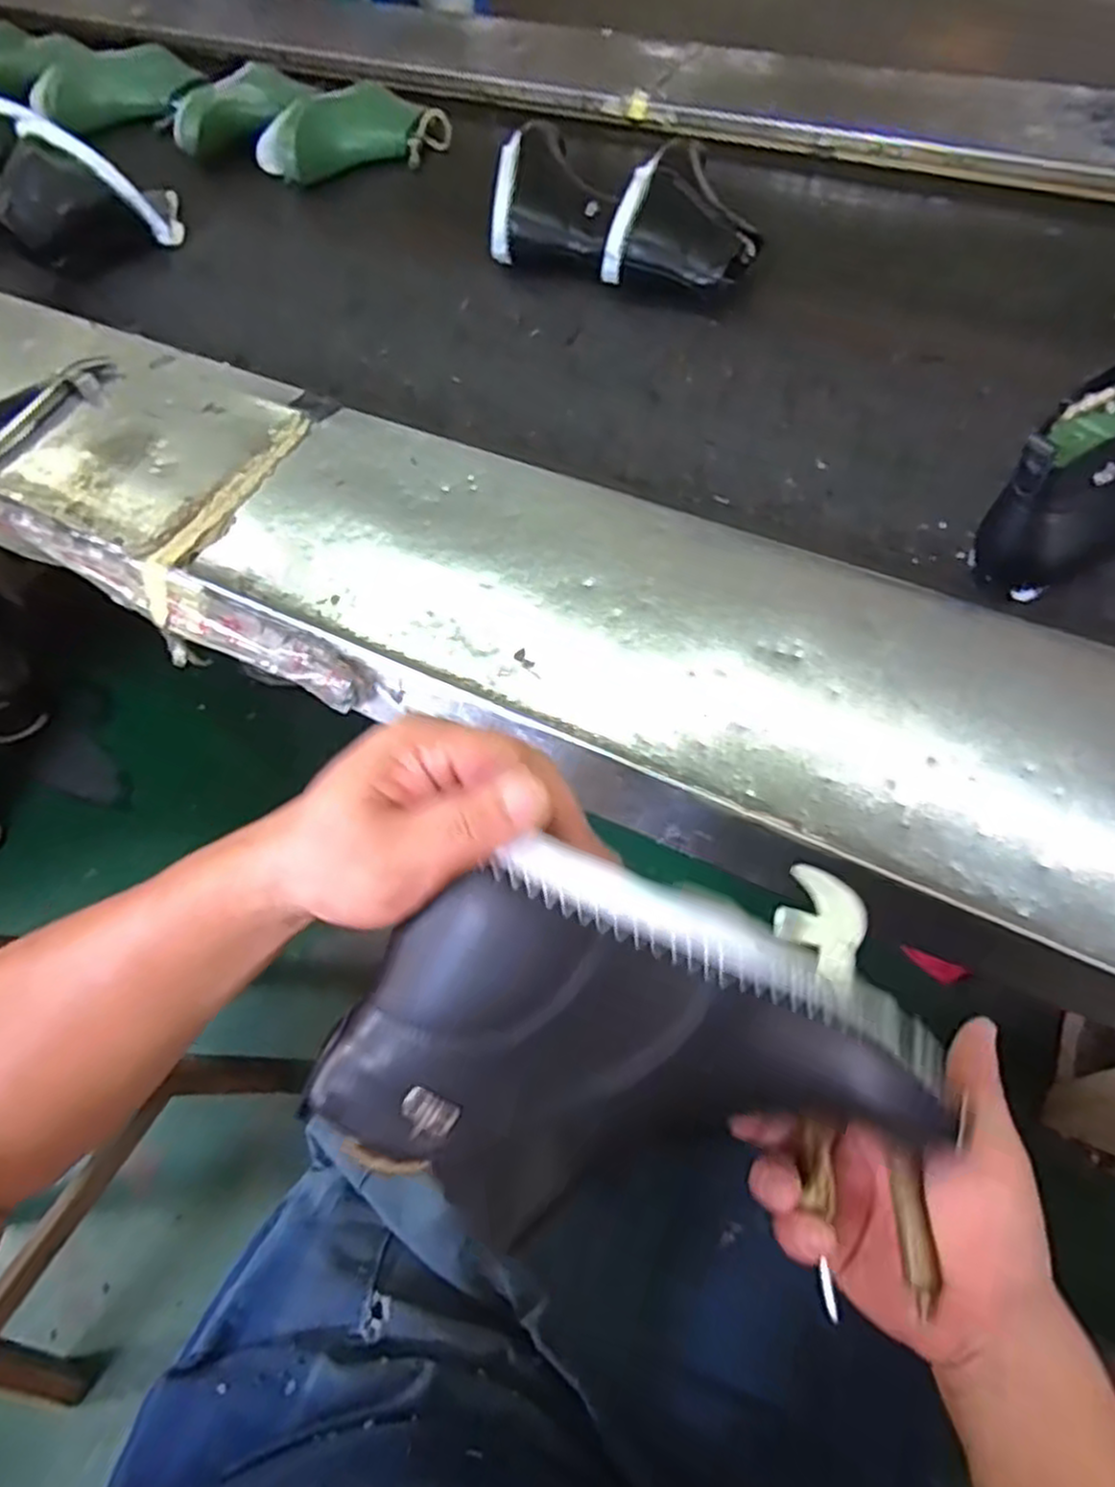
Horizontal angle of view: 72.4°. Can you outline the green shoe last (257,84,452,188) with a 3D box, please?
[{"bbox_3d":[-0.280,-0.842,1.054,0.268,0.078,0.114,-26,60,-12],"label":"green shoe last"}]

